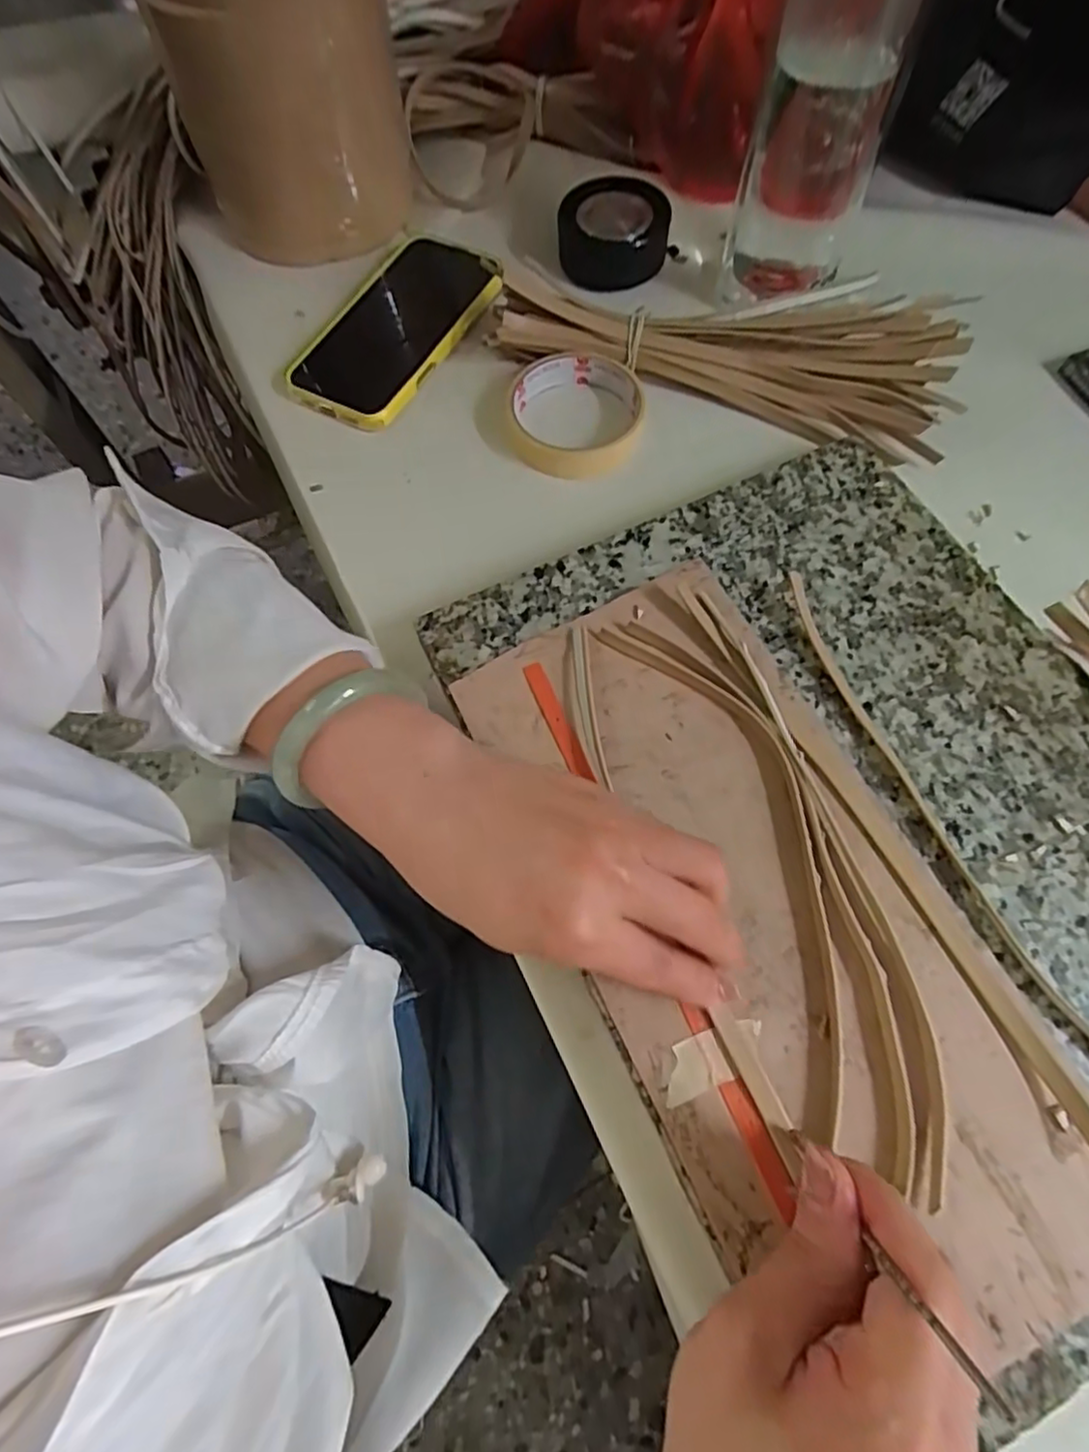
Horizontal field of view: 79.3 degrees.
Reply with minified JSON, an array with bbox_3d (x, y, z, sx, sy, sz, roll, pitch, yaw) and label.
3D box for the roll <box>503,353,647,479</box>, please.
[{"bbox_3d":[0.018,-0.199,0.410,0.082,0.025,0.075,2,67,3],"label":"roll"}]

